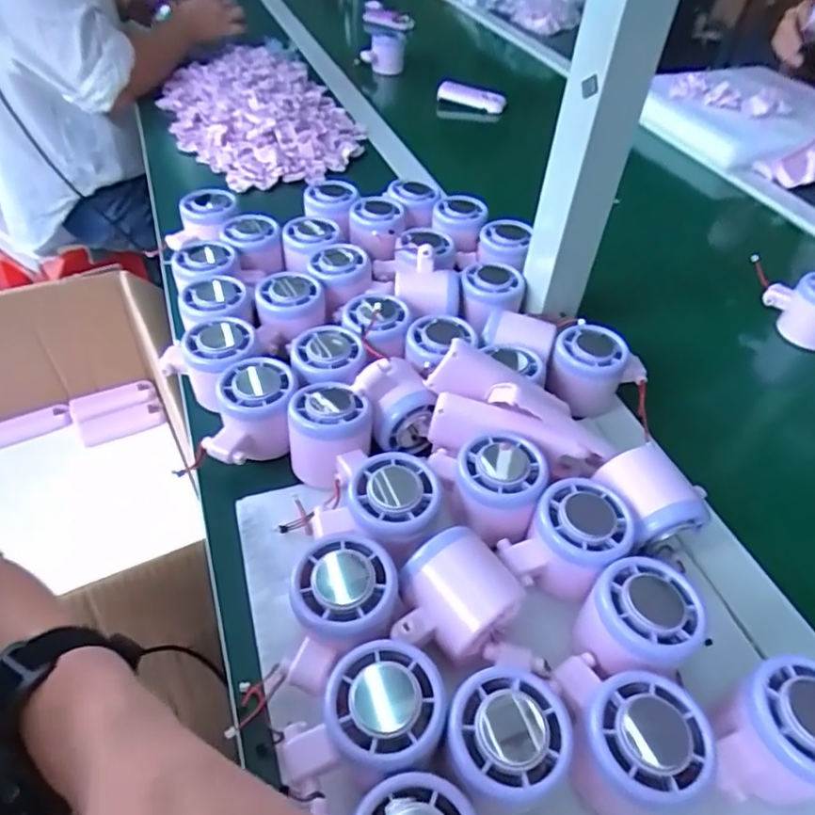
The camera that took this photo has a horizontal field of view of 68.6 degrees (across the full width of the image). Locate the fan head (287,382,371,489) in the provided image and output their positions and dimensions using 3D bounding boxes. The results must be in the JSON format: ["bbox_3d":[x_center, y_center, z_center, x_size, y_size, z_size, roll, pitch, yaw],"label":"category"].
[{"bbox_3d":[-0.052,0.019,0.407,0.055,0.048,0.064,1,46,-2],"label":"fan head"}]

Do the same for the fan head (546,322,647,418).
[{"bbox_3d":[0.150,-0.032,0.477,0.074,0.049,0.062,-23,52,-23],"label":"fan head"}]

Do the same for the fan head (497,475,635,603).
[{"bbox_3d":[0.095,0.080,0.351,0.068,0.047,0.052,-30,55,-28],"label":"fan head"}]

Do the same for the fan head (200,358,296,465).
[{"bbox_3d":[-0.108,0.006,0.420,0.054,0.051,0.070,12,47,8],"label":"fan head"}]

